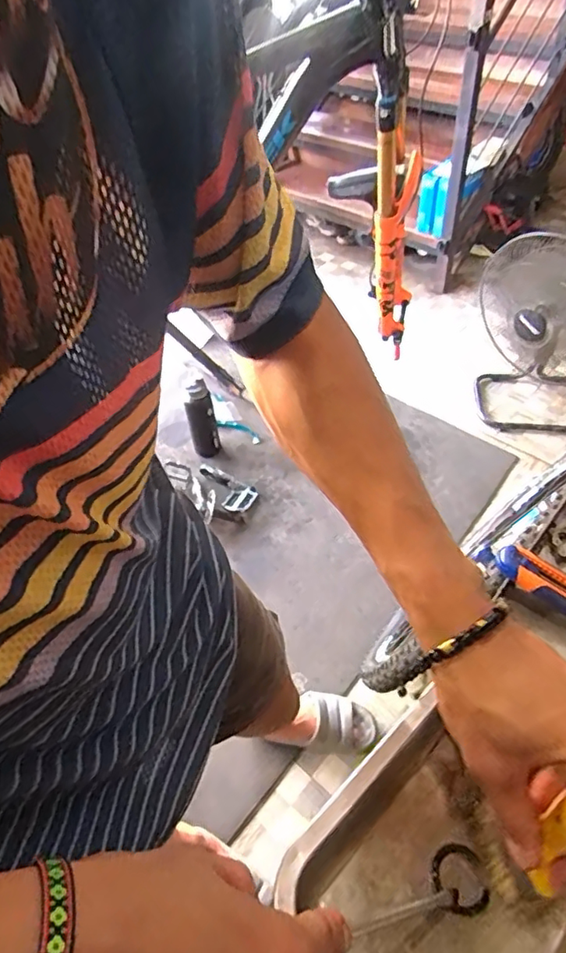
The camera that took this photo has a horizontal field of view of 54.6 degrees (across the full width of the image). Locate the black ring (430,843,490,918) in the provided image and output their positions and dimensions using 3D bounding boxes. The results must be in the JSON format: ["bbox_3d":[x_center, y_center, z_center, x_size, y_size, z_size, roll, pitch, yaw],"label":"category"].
[{"bbox_3d":[0.112,0.257,0.349,0.034,0.007,0.037,-2,48,3],"label":"black ring"}]

